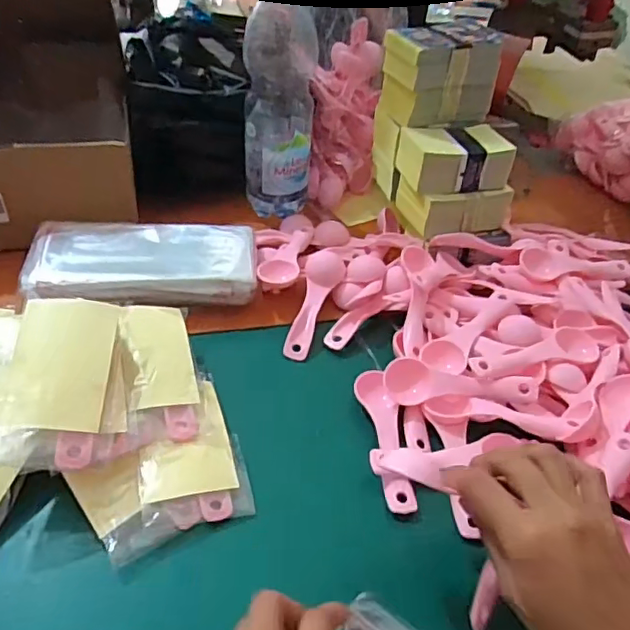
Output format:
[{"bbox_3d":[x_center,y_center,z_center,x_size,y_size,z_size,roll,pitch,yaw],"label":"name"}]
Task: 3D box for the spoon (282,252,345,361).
[{"bbox_3d":[-0.001,-0.011,0.497,0.034,0.011,0.114,12,57,10],"label":"spoon"}]

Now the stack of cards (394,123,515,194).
[{"bbox_3d":[0.135,-0.155,0.546,0.097,0.042,0.073,-8,45,-15],"label":"stack of cards"}]

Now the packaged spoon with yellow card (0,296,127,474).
[{"bbox_3d":[-0.159,0.041,0.356,0.066,0.016,0.111,5,62,-11],"label":"packaged spoon with yellow card"}]

